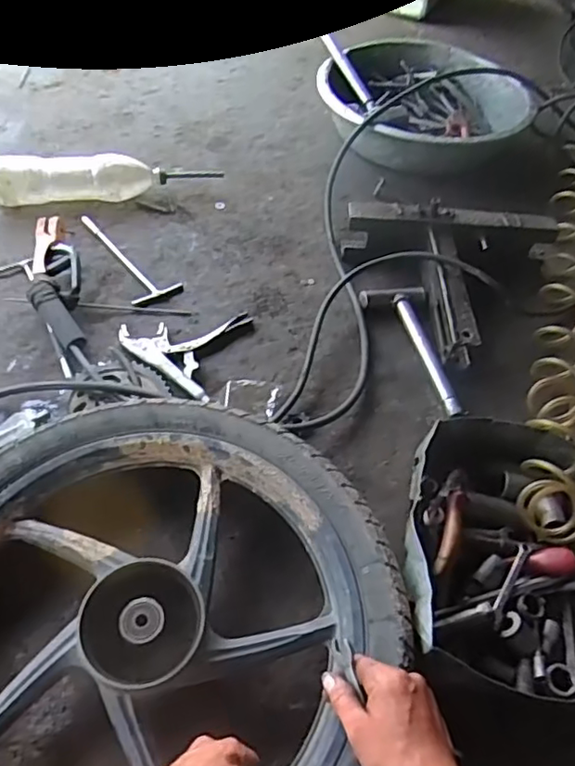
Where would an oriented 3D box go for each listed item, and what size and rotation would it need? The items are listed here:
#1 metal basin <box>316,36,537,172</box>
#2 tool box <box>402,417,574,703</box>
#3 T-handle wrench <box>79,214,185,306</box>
[{"bbox_3d":[0.317,-0.645,1.410,0.475,0.121,0.475,3,51,-4],"label":"metal basin"},{"bbox_3d":[0.250,0.198,0.727,0.220,0.096,0.320,9,51,2],"label":"tool box"},{"bbox_3d":[-0.276,-0.229,1.070,0.092,0.012,0.254,-22,57,-22],"label":"T-handle wrench"}]

